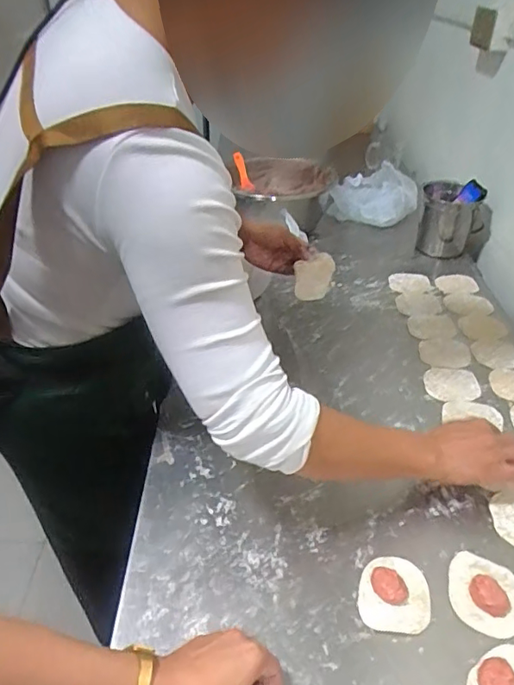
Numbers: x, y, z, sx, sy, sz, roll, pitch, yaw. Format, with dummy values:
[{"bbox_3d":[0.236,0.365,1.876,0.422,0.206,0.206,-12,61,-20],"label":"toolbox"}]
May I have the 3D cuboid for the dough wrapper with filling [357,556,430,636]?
[{"bbox_3d":[0.145,0.259,0.555,0.071,0.018,0.081,7,37,8],"label":"dough wrapper with filling"}]

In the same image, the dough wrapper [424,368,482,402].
[{"bbox_3d":[0.306,0.065,0.832,0.086,0.004,0.086,2,36,-1],"label":"dough wrapper"}]

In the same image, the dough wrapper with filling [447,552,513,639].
[{"bbox_3d":[0.242,0.260,0.557,0.072,0.023,0.081,17,39,21],"label":"dough wrapper with filling"}]

